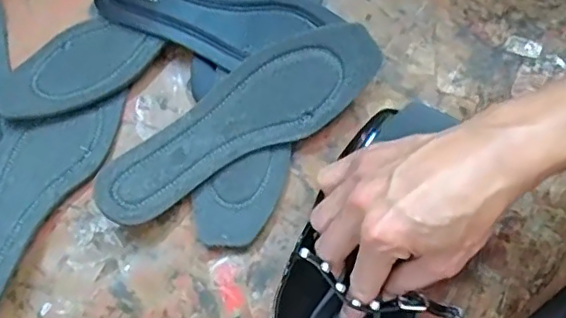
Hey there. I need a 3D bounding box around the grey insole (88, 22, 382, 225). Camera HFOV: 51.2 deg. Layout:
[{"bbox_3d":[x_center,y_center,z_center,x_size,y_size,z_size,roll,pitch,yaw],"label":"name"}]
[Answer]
[{"bbox_3d":[-0.035,-0.032,0.449,0.229,0.034,0.069,-29,72,-9],"label":"grey insole"}]

